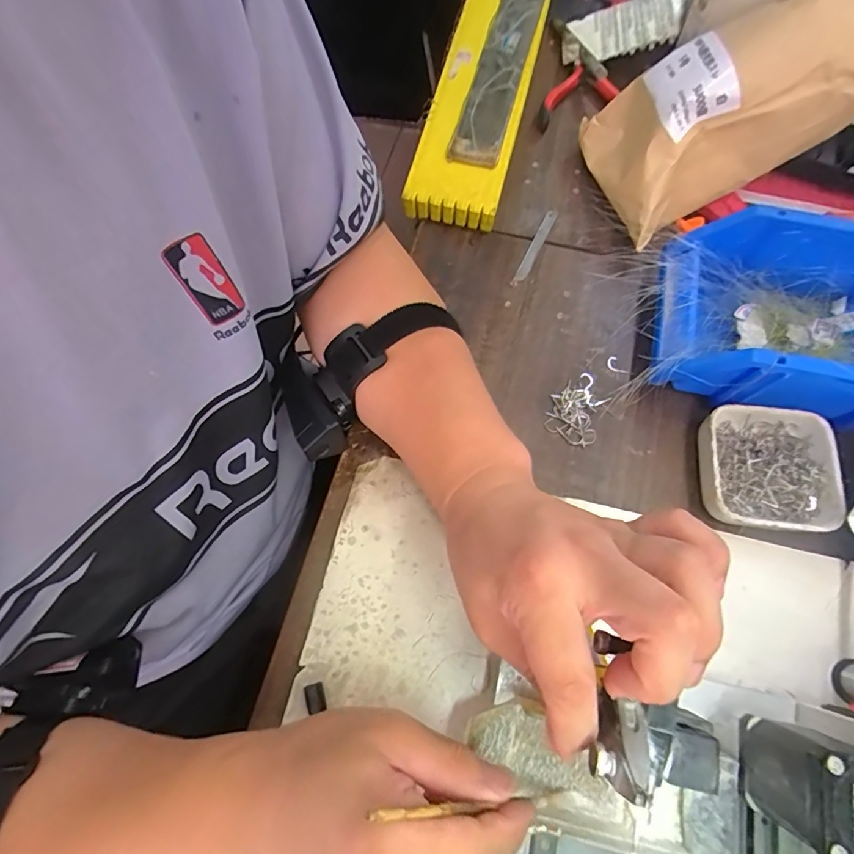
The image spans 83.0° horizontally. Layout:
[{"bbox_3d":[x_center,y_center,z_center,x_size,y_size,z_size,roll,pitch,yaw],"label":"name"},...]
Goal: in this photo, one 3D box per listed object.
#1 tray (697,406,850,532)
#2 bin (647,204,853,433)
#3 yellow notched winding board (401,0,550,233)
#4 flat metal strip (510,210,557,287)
[{"bbox_3d":[0.233,0.030,0.334,0.087,0.029,0.081,7,72,4],"label":"tray"},{"bbox_3d":[0.260,-0.070,0.342,0.182,0.082,0.121,12,72,6],"label":"bin"},{"bbox_3d":[0.058,-0.341,0.466,0.085,0.034,0.342,13,72,6],"label":"yellow notched winding board"},{"bbox_3d":[0.093,-0.155,0.417,0.010,0.007,0.080,25,74,10],"label":"flat metal strip"}]

